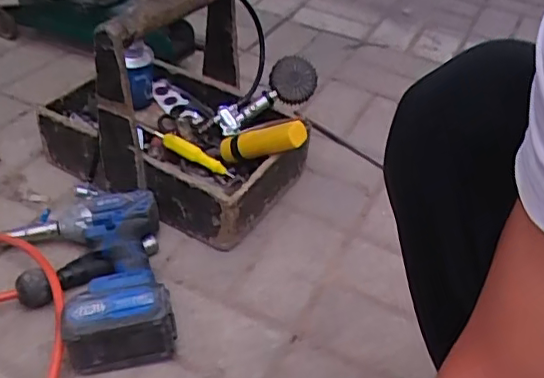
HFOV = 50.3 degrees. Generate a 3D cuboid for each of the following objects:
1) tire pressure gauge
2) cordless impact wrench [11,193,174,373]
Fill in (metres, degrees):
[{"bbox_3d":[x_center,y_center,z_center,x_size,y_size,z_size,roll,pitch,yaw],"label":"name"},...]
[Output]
[{"bbox_3d":[-0.010,-0.139,0.871,0.164,0.064,0.062,-32,50,-13],"label":"tire pressure gauge"},{"bbox_3d":[-0.215,0.104,0.692,0.172,0.082,0.224,-8,42,-14],"label":"cordless impact wrench"}]

